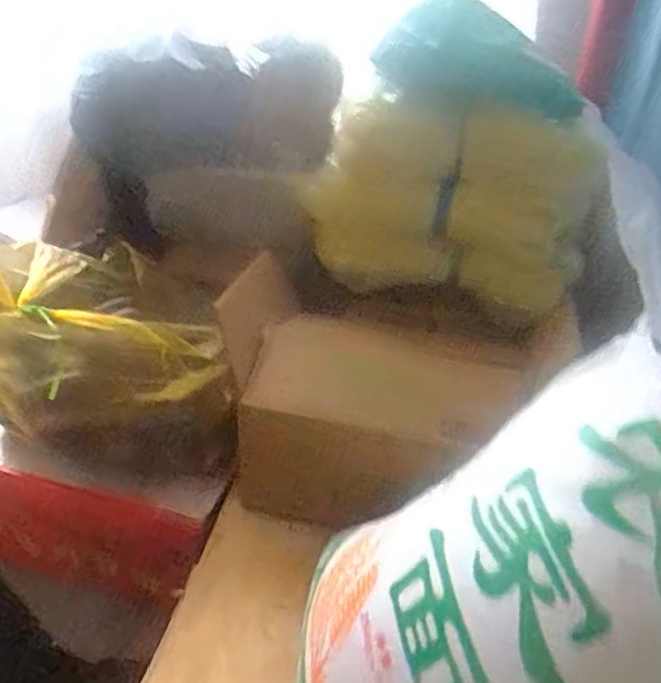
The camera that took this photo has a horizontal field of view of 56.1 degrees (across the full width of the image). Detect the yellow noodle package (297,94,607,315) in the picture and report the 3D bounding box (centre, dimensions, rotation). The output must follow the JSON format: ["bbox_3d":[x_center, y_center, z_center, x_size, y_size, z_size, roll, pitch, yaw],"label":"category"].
[{"bbox_3d":[0.175,-0.229,0.994,0.455,0.285,0.076,10,32,10],"label":"yellow noodle package"}]

